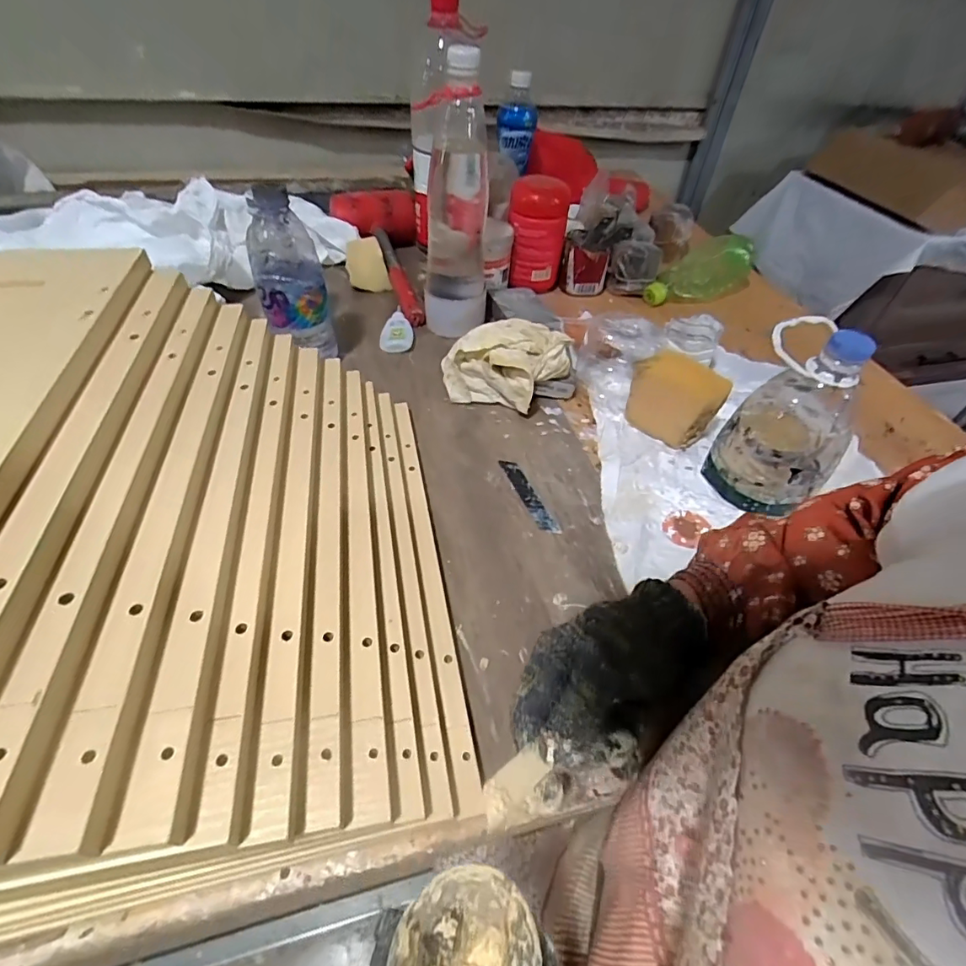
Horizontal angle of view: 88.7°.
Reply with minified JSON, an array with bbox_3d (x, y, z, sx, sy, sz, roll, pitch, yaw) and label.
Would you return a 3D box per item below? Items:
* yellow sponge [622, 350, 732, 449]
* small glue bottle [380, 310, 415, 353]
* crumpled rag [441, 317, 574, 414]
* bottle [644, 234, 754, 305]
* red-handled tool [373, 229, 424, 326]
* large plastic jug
[{"bbox_3d":[0.198,-0.084,0.519,0.087,0.091,0.030,29,51,24],"label":"yellow sponge"},{"bbox_3d":[-0.113,-0.196,0.646,0.044,0.013,0.068,-6,63,-3],"label":"small glue bottle"},{"bbox_3d":[0.028,-0.132,0.561,0.124,0.086,0.081,15,46,12],"label":"crumpled rag"},{"bbox_3d":[0.334,-0.319,0.764,0.182,0.076,0.048,-19,44,-3],"label":"bottle"},{"bbox_3d":[-0.126,-0.309,0.726,0.025,0.024,0.243,-10,57,-19],"label":"red-handled tool"},{"bbox_3d":[0.284,-0.060,0.456,0.097,0.166,0.092,27,50,22],"label":"large plastic jug"}]

